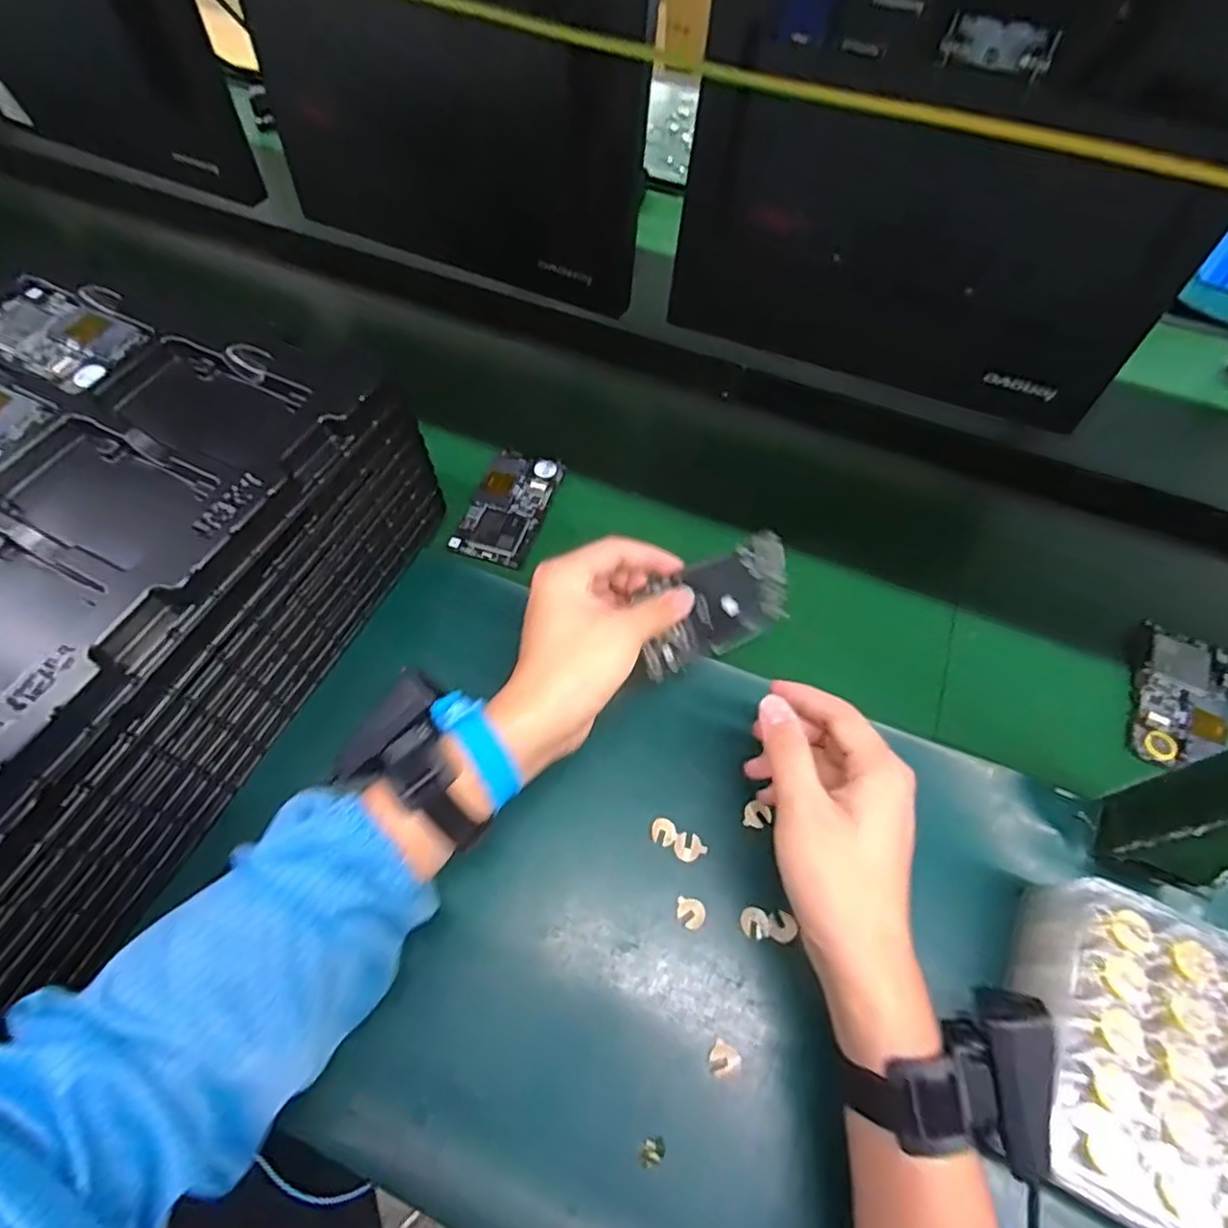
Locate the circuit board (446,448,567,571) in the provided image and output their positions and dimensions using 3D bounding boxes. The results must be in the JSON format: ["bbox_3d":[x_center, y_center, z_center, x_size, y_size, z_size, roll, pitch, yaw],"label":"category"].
[{"bbox_3d":[-0.093,-0.098,0.571,0.065,0.013,0.121,16,60,7],"label":"circuit board"}]

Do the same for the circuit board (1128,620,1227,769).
[{"bbox_3d":[0.434,0.067,0.495,0.068,0.009,0.127,29,62,14],"label":"circuit board"}]

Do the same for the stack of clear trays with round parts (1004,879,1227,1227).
[{"bbox_3d":[0.302,0.249,0.330,0.184,0.079,0.151,29,63,14],"label":"stack of clear trays with round parts"}]

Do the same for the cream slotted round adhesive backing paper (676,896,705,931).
[{"bbox_3d":[0.048,0.187,0.404,0.018,0.004,0.018,1,59,-2],"label":"cream slotted round adhesive backing paper"}]

